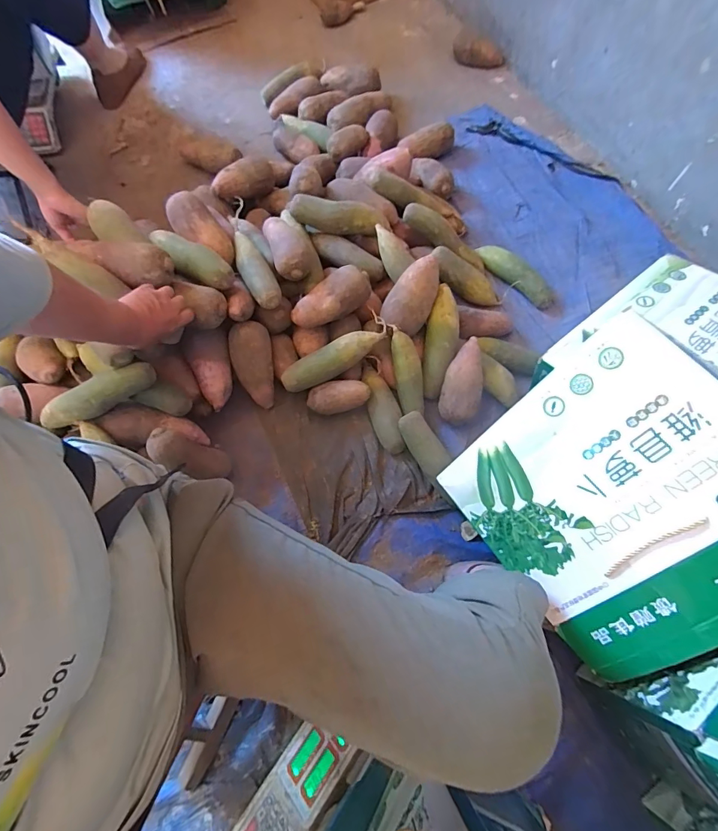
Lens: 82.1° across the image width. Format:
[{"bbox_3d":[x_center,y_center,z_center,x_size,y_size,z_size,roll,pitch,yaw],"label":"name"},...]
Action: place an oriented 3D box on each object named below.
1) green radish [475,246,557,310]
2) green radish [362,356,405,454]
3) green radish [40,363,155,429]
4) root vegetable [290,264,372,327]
[{"bbox_3d":[0.330,-0.295,0.879,0.199,0.047,0.055,41,74,14],"label":"green radish"},{"bbox_3d":[0.043,-0.021,0.796,0.059,0.047,0.194,-14,69,-6],"label":"green radish"},{"bbox_3d":[-0.410,-0.035,0.650,0.173,0.044,0.049,-30,72,-11],"label":"green radish"},{"bbox_3d":[-0.050,-0.212,0.768,0.152,0.069,0.068,-39,74,-14],"label":"root vegetable"}]

